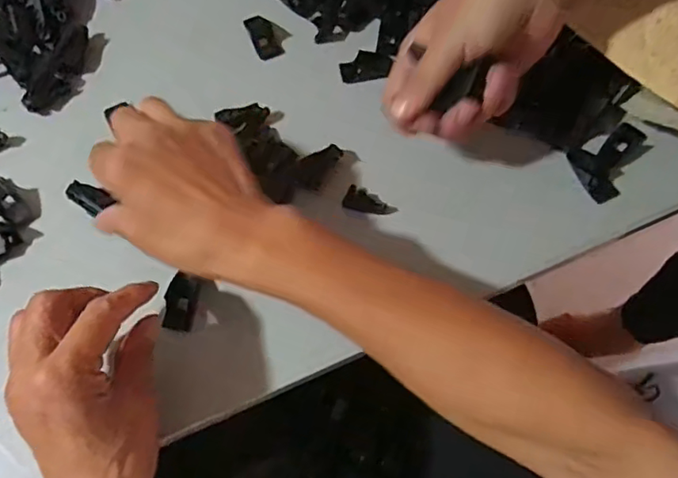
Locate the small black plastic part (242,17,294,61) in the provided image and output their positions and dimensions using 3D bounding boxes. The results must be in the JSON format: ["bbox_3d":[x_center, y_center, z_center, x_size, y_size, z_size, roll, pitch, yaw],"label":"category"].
[{"bbox_3d":[-0.056,-0.163,0.462,0.029,0.004,0.043,-24,69,-10],"label":"small black plastic part"}]

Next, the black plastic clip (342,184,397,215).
[{"bbox_3d":[0.022,-0.025,0.399,0.035,0.008,0.018,18,68,7],"label":"black plastic clip"}]

